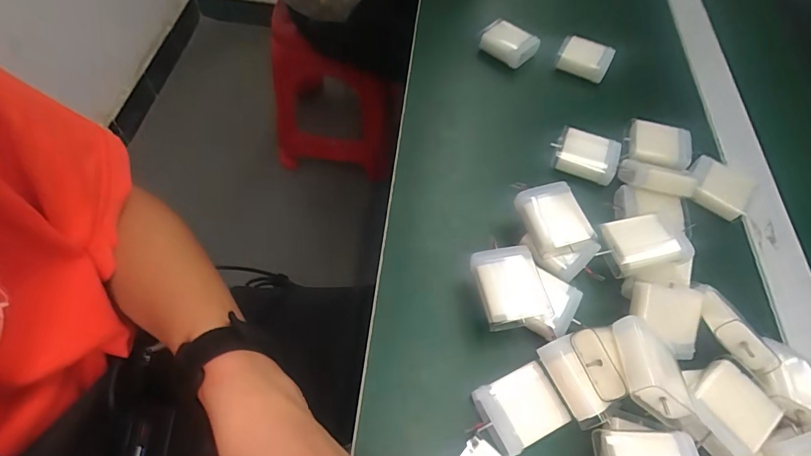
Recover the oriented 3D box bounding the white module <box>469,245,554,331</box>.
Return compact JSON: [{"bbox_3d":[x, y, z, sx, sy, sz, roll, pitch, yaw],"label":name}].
[{"bbox_3d":[0.070,0.040,0.282,0.041,0.021,0.051,-9,62,-10],"label":"white module"}]

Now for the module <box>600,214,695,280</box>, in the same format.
[{"bbox_3d":[0.174,0.013,0.304,0.056,0.017,0.039,-12,59,2],"label":"module"}]

